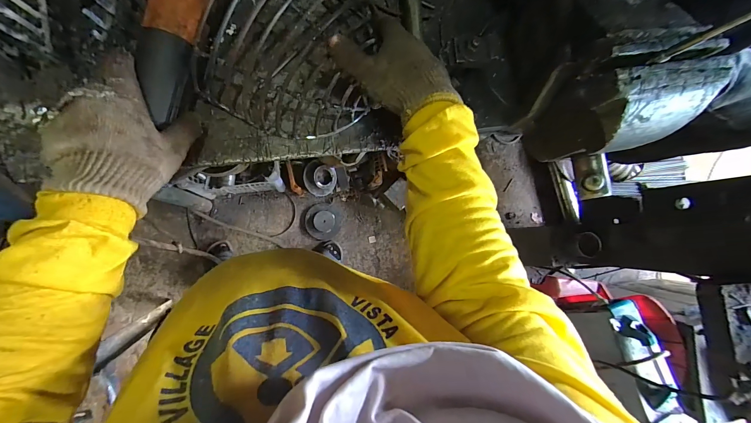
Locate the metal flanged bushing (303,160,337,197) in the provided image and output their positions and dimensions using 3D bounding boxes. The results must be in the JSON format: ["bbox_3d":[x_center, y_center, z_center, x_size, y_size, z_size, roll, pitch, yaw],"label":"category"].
[{"bbox_3d":[-0.216,-0.122,1.201,0.125,0.065,0.125,-10,114,-25],"label":"metal flanged bushing"}]

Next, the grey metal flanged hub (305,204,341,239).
[{"bbox_3d":[-0.213,0.042,1.292,0.138,0.038,0.142,0,89,-10],"label":"grey metal flanged hub"}]

